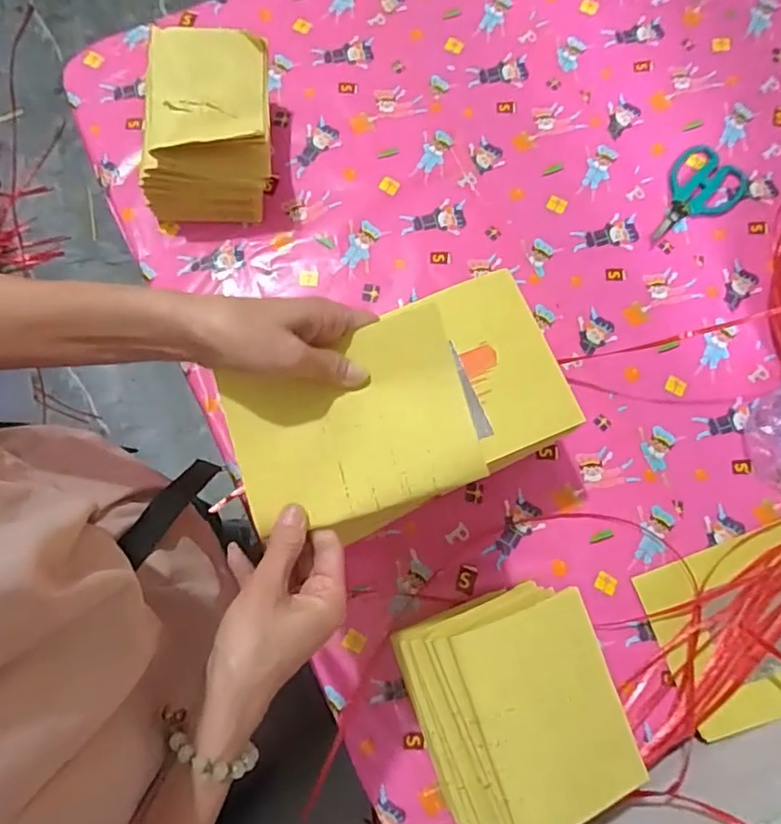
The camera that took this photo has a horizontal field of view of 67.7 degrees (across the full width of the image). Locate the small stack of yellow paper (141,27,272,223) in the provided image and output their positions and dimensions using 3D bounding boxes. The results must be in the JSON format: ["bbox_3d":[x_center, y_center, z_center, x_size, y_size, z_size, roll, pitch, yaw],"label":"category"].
[{"bbox_3d":[-0.194,-0.313,0.634,0.132,0.120,0.177,-1,78,-1],"label":"small stack of yellow paper"}]

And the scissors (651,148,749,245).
[{"bbox_3d":[0.353,-0.251,0.684,0.082,0.004,0.141,42,81,8],"label":"scissors"}]

